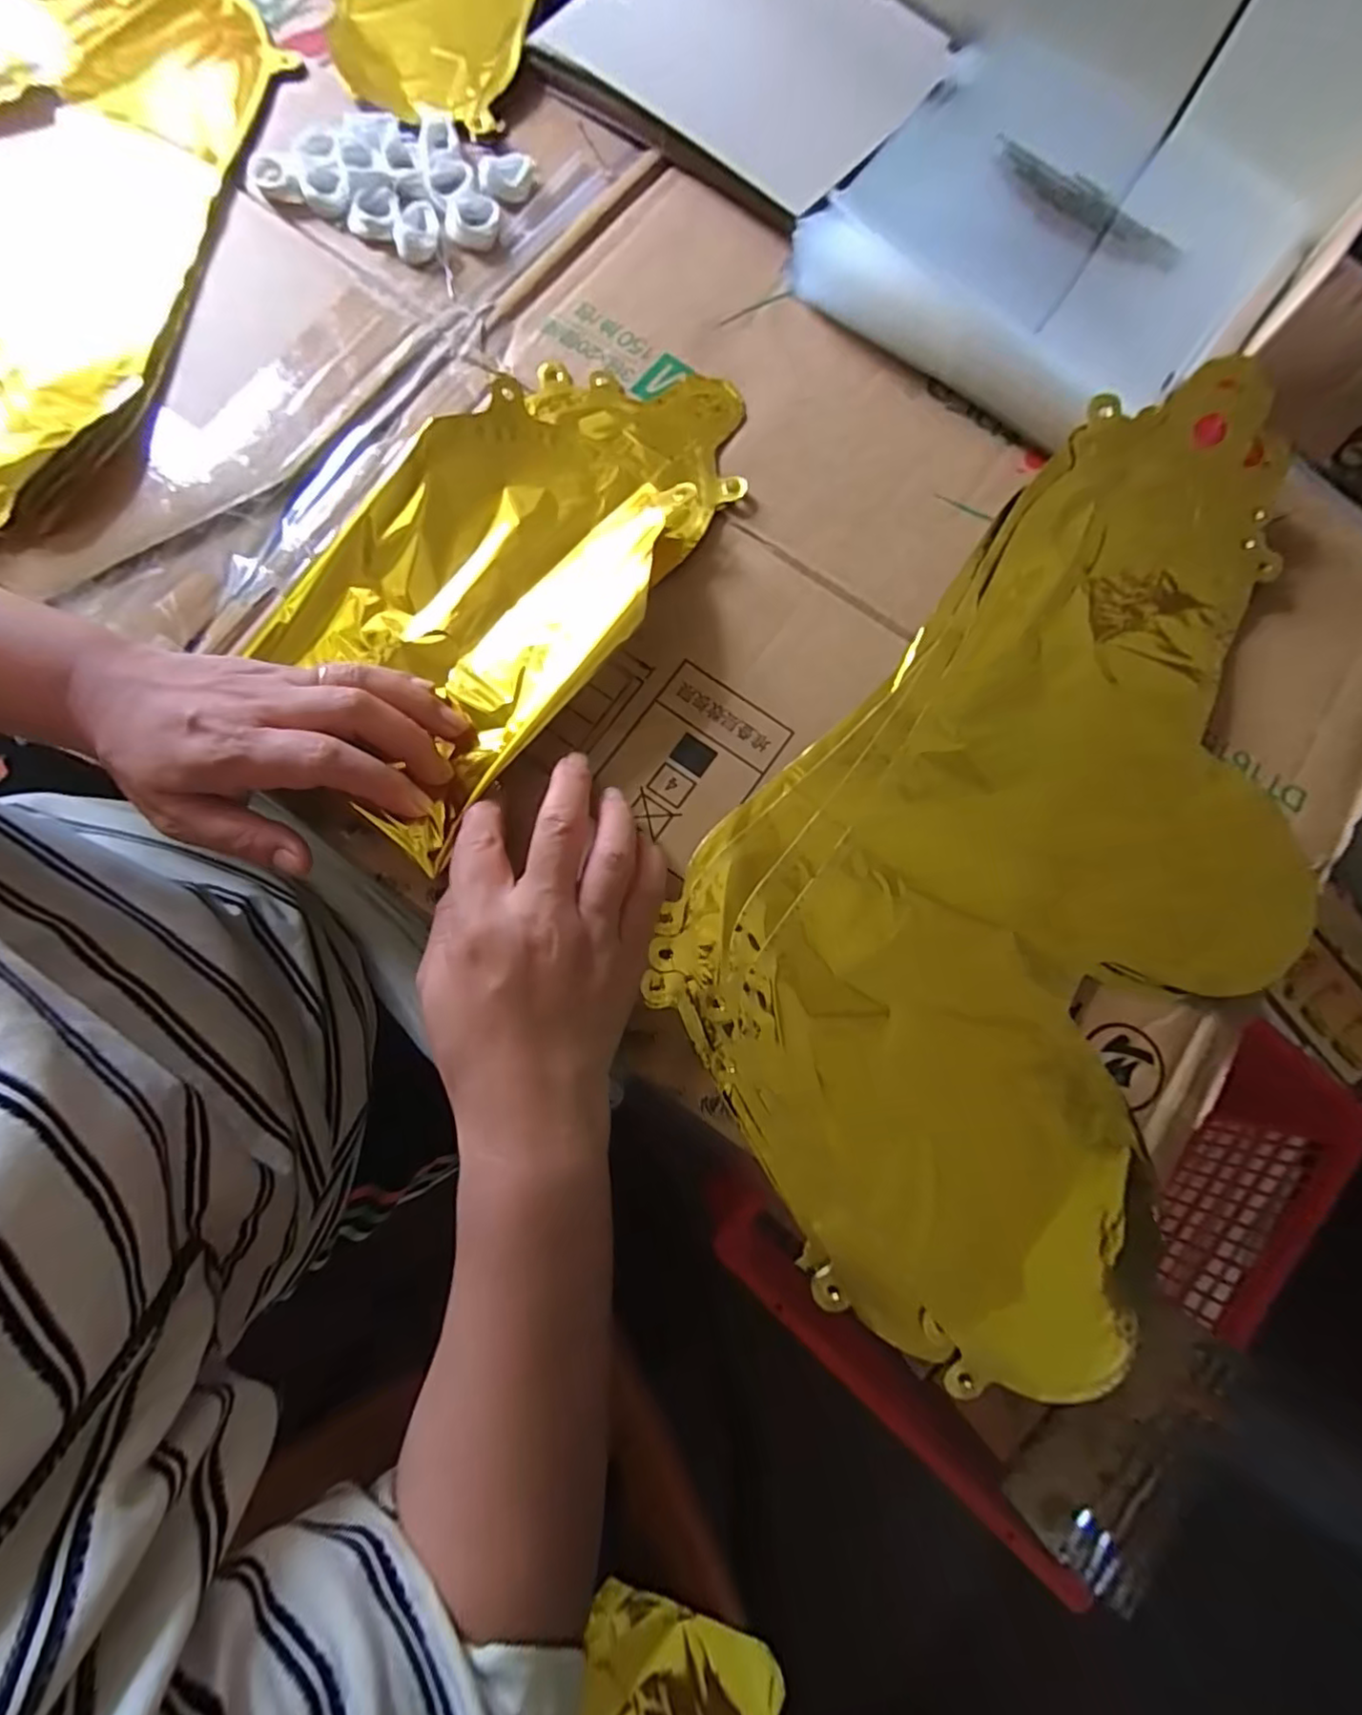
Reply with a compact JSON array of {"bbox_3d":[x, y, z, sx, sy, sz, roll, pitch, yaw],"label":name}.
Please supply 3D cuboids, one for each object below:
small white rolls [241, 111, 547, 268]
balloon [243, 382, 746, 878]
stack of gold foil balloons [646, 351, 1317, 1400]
[{"bbox_3d":[-0.160,-0.385,0.360,0.131,0.011,0.087,26,81,4],"label":"small white rolls"},{"bbox_3d":[-0.092,-0.150,0.319,0.146,0.021,0.277,37,82,6],"label":"balloon"},{"bbox_3d":[0.168,-0.015,0.292,0.230,0.018,0.432,34,81,5],"label":"stack of gold foil balloons"}]

